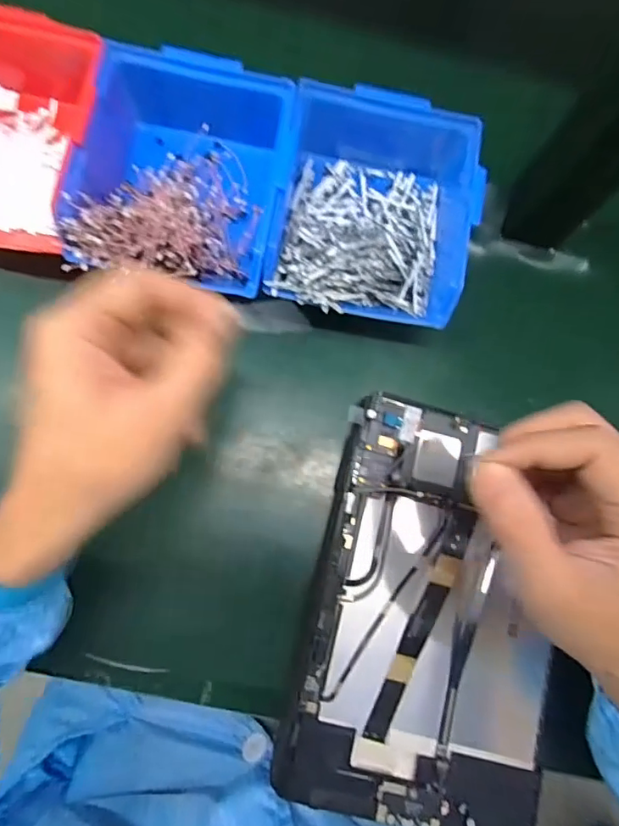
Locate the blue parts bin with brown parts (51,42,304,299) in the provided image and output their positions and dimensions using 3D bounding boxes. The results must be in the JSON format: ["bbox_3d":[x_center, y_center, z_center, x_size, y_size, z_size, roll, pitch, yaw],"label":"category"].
[{"bbox_3d":[-0.080,-0.152,0.346,0.121,0.067,0.163,13,77,-4],"label":"blue parts bin with brown parts"}]

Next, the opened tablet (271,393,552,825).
[{"bbox_3d":[0.077,0.117,0.322,0.146,0.016,0.237,13,81,-2],"label":"opened tablet"}]

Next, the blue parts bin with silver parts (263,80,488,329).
[{"bbox_3d":[0.040,-0.138,0.360,0.125,0.068,0.156,7,78,-5],"label":"blue parts bin with silver parts"}]

